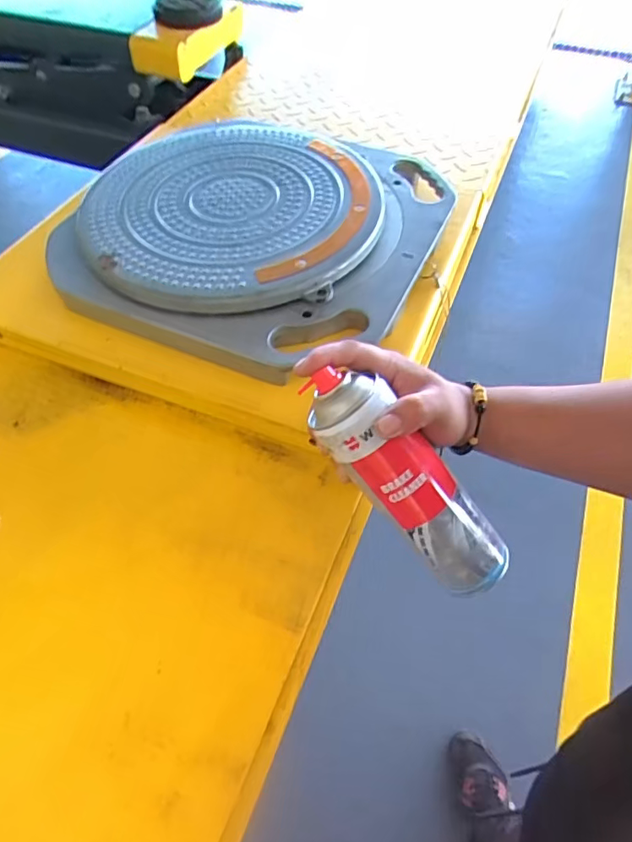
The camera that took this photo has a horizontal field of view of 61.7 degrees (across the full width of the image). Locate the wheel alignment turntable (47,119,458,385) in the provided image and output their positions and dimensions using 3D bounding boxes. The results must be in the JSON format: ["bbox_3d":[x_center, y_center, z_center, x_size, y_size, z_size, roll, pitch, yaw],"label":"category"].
[{"bbox_3d":[-0.063,-0.231,0.599,0.381,0.058,0.384,20,57,15],"label":"wheel alignment turntable"}]

